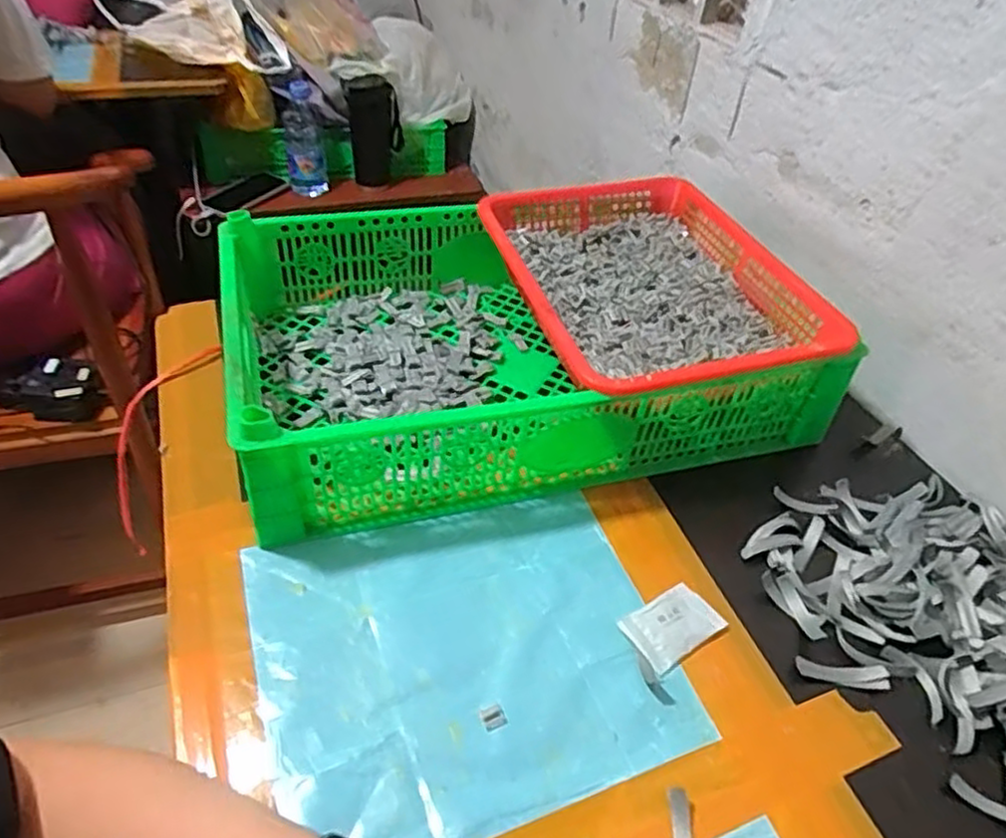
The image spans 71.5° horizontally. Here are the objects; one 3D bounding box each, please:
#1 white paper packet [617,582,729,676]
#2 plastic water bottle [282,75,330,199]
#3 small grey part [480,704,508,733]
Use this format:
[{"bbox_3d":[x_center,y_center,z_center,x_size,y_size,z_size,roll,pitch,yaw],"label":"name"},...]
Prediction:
[{"bbox_3d":[0.109,0.131,0.446,0.064,0.010,0.039,-22,49,-28],"label":"white paper packet"},{"bbox_3d":[-0.364,-0.501,1.281,0.071,0.201,0.064,-7,43,-14],"label":"plastic water bottle"},{"bbox_3d":[-0.005,0.170,0.398,0.013,0.004,0.013,-13,47,-19],"label":"small grey part"}]

